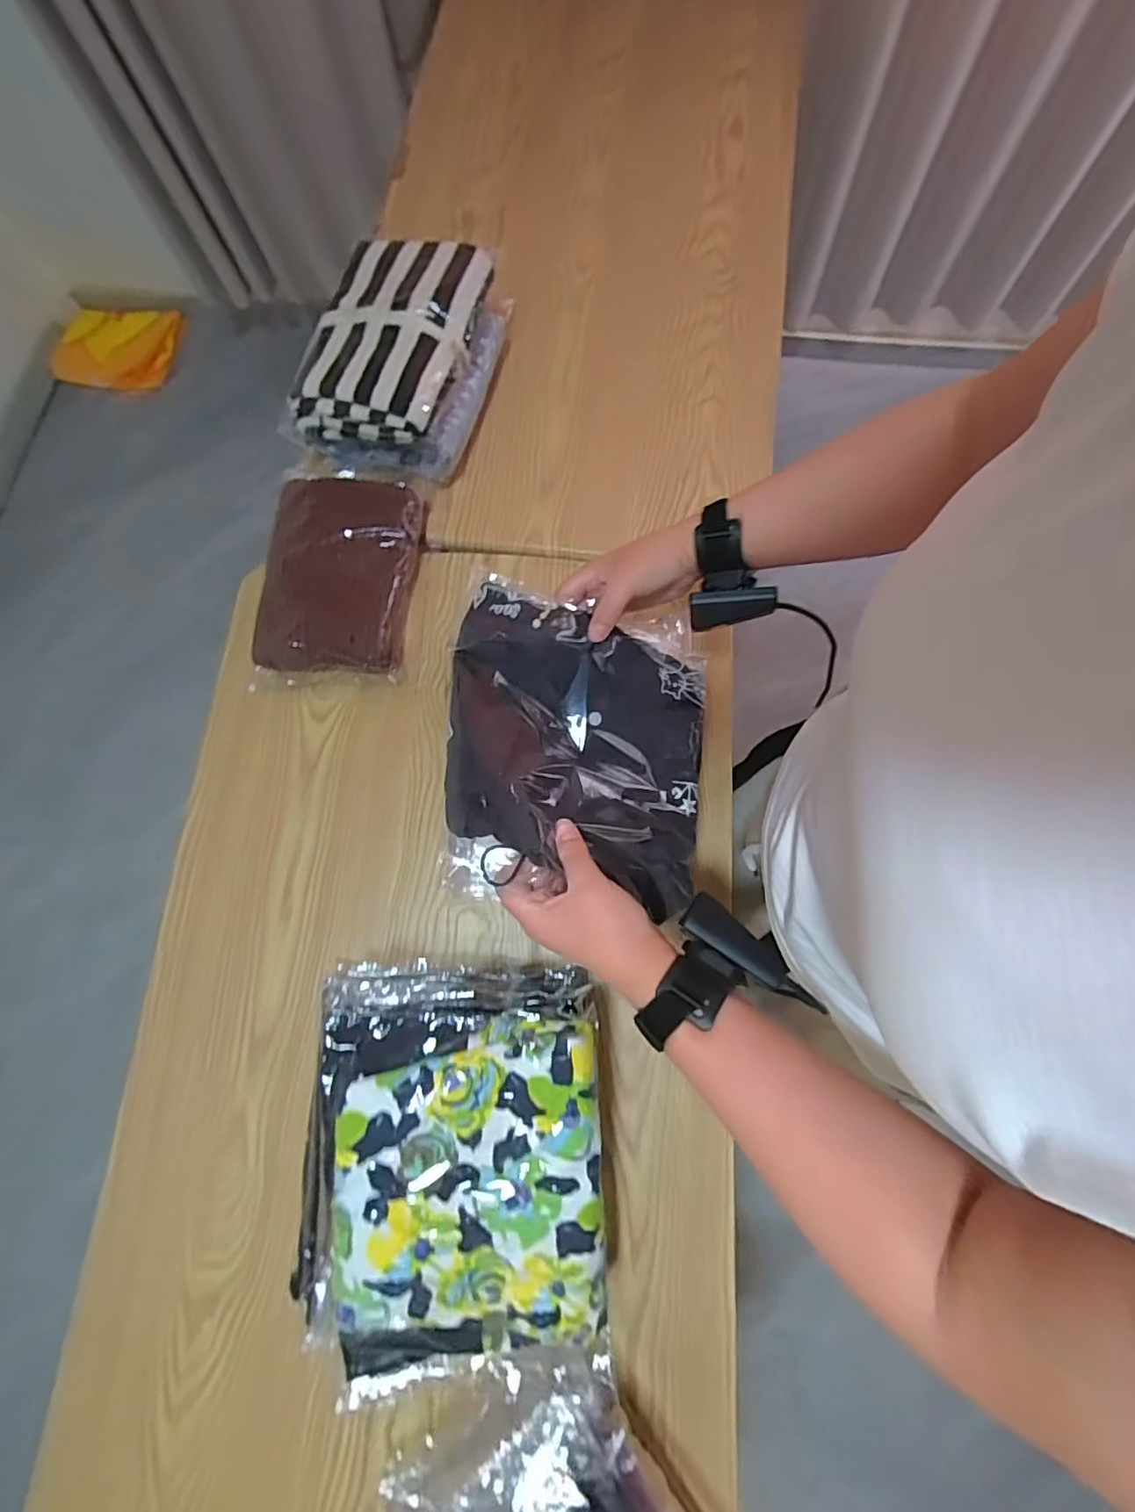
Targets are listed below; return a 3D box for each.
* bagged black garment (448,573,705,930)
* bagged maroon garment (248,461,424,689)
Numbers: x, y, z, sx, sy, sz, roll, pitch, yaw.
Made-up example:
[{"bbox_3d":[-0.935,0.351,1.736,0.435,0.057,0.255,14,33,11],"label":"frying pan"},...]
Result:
[{"bbox_3d":[0.022,-0.017,0.469,0.229,0.047,0.270,15,58,-29],"label":"bagged black garment"},{"bbox_3d":[-0.267,-0.211,0.682,0.178,0.068,0.252,1,75,2],"label":"bagged maroon garment"}]

